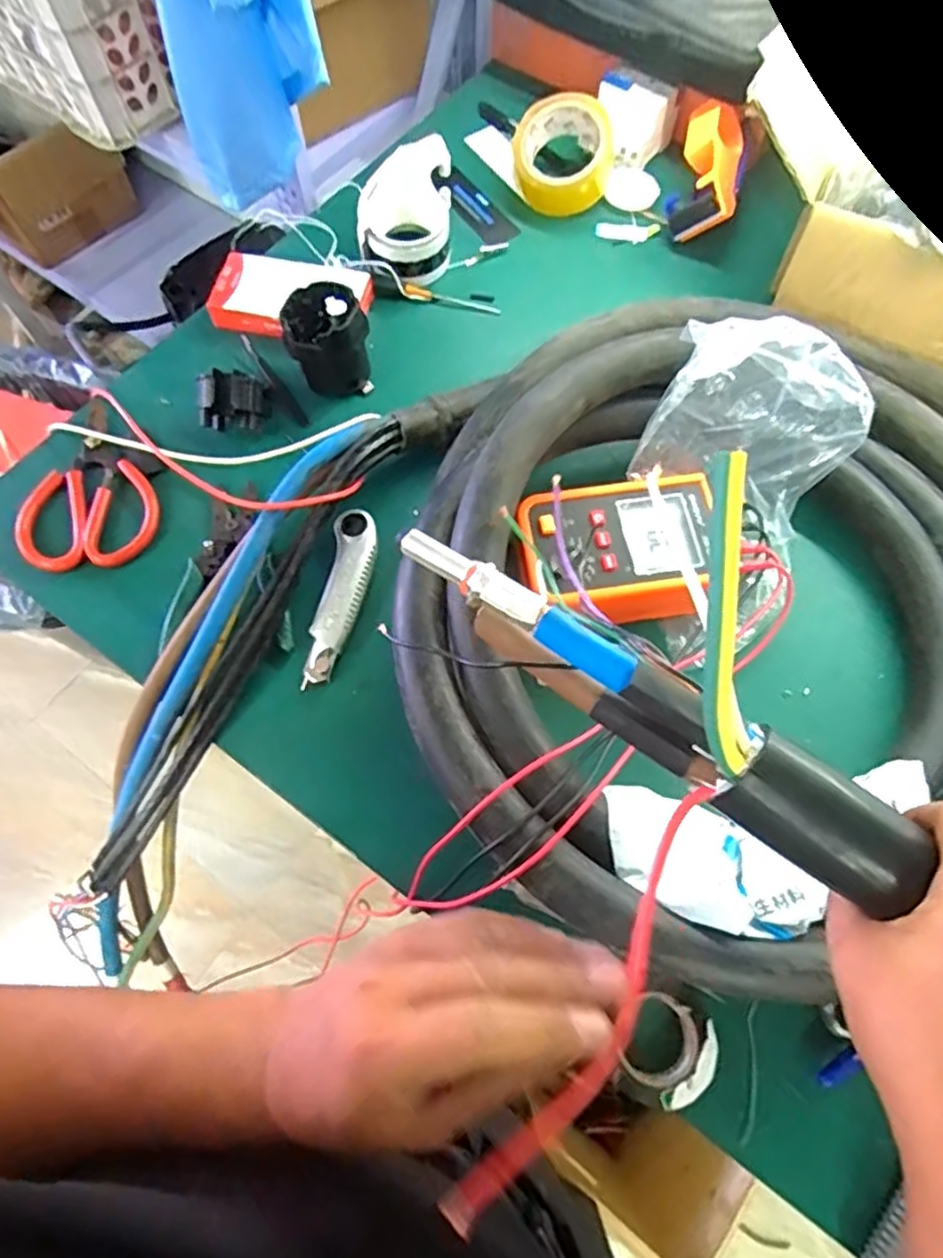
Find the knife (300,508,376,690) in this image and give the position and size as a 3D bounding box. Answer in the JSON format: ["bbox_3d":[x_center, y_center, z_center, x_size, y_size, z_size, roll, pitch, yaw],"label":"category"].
[{"bbox_3d":[-0.106,-0.030,0.556,0.034,0.012,0.152,10,68,3],"label":"knife"}]

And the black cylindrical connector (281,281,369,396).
[{"bbox_3d":[-0.133,-0.269,0.625,0.069,0.072,0.070,0,68,-1],"label":"black cylindrical connector"}]

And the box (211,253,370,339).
[{"bbox_3d":[-0.179,-0.337,0.687,0.142,0.026,0.093,13,68,5],"label":"box"}]

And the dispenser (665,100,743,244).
[{"bbox_3d":[0.246,-0.480,0.708,0.067,0.057,0.144,12,80,4],"label":"dispenser"}]

